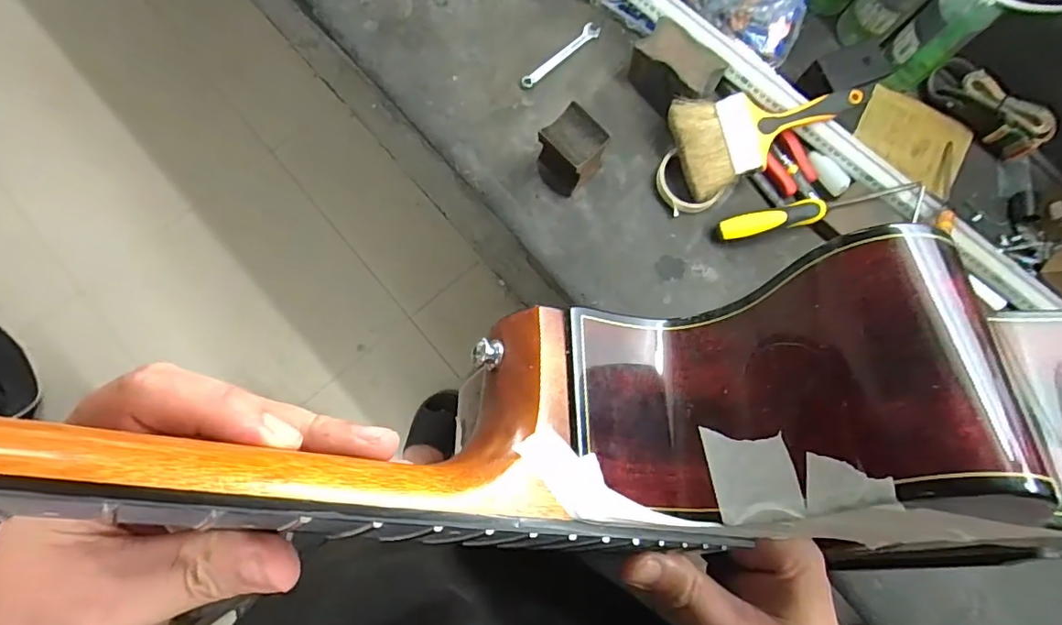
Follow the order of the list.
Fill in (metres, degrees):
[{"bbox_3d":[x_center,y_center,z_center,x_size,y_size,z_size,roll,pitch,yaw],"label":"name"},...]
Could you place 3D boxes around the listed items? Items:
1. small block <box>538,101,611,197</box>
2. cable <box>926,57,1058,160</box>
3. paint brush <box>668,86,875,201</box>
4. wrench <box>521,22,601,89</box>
[{"bbox_3d":[0.052,-0.197,0.678,0.064,0.092,0.063,41,82,5],"label":"small block"},{"bbox_3d":[0.588,-0.265,0.720,0.155,0.058,0.044,44,83,6],"label":"cable"},{"bbox_3d":[0.294,-0.231,0.680,0.230,0.021,0.117,-16,81,5],"label":"paint brush"},{"bbox_3d":[0.041,-0.344,0.747,0.130,0.006,0.021,-42,84,-7],"label":"wrench"}]

